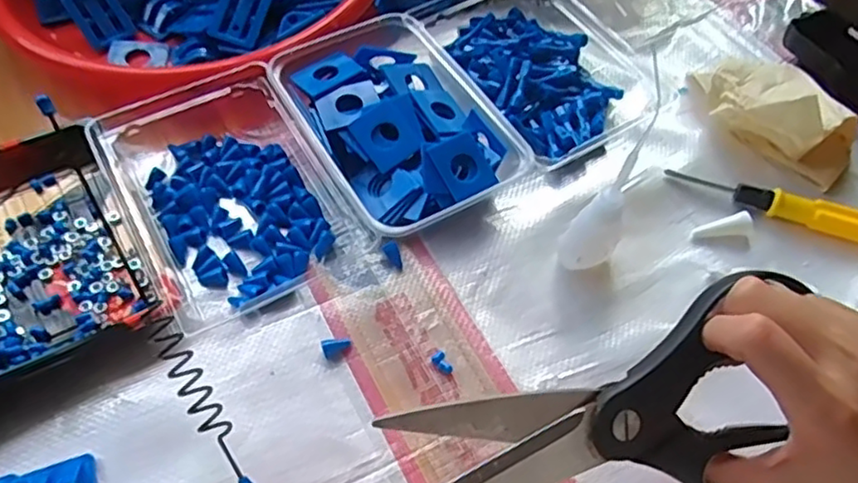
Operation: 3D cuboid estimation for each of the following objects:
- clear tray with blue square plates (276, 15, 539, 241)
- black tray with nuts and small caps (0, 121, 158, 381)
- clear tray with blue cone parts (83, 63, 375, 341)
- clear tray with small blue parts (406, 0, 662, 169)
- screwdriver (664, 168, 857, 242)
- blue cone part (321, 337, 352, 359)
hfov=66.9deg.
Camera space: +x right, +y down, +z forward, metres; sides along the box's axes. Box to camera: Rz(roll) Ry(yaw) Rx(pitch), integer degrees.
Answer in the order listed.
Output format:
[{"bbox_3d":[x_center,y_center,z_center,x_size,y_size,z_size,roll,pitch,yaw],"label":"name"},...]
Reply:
[{"bbox_3d":[-0.023,-0.076,0.425,0.109,0.035,0.158,-27,62,-18],"label":"clear tray with blue square plates"},{"bbox_3d":[-0.231,-0.003,0.377,0.100,0.026,0.163,-24,61,-17],"label":"black tray with nuts and small caps"},{"bbox_3d":[-0.128,-0.040,0.402,0.119,0.030,0.170,-28,62,-19],"label":"clear tray with blue cone parts"},{"bbox_3d":[0.075,-0.138,0.471,0.122,0.034,0.177,-27,62,-18],"label":"clear tray with small blue parts"},{"bbox_3d":[0.224,-0.023,0.409,0.141,0.018,0.014,19,58,10],"label":"screwdriver"},{"bbox_3d":[-0.051,0.058,0.361,0.016,0.006,0.010,-23,61,-16],"label":"blue cone part"}]

